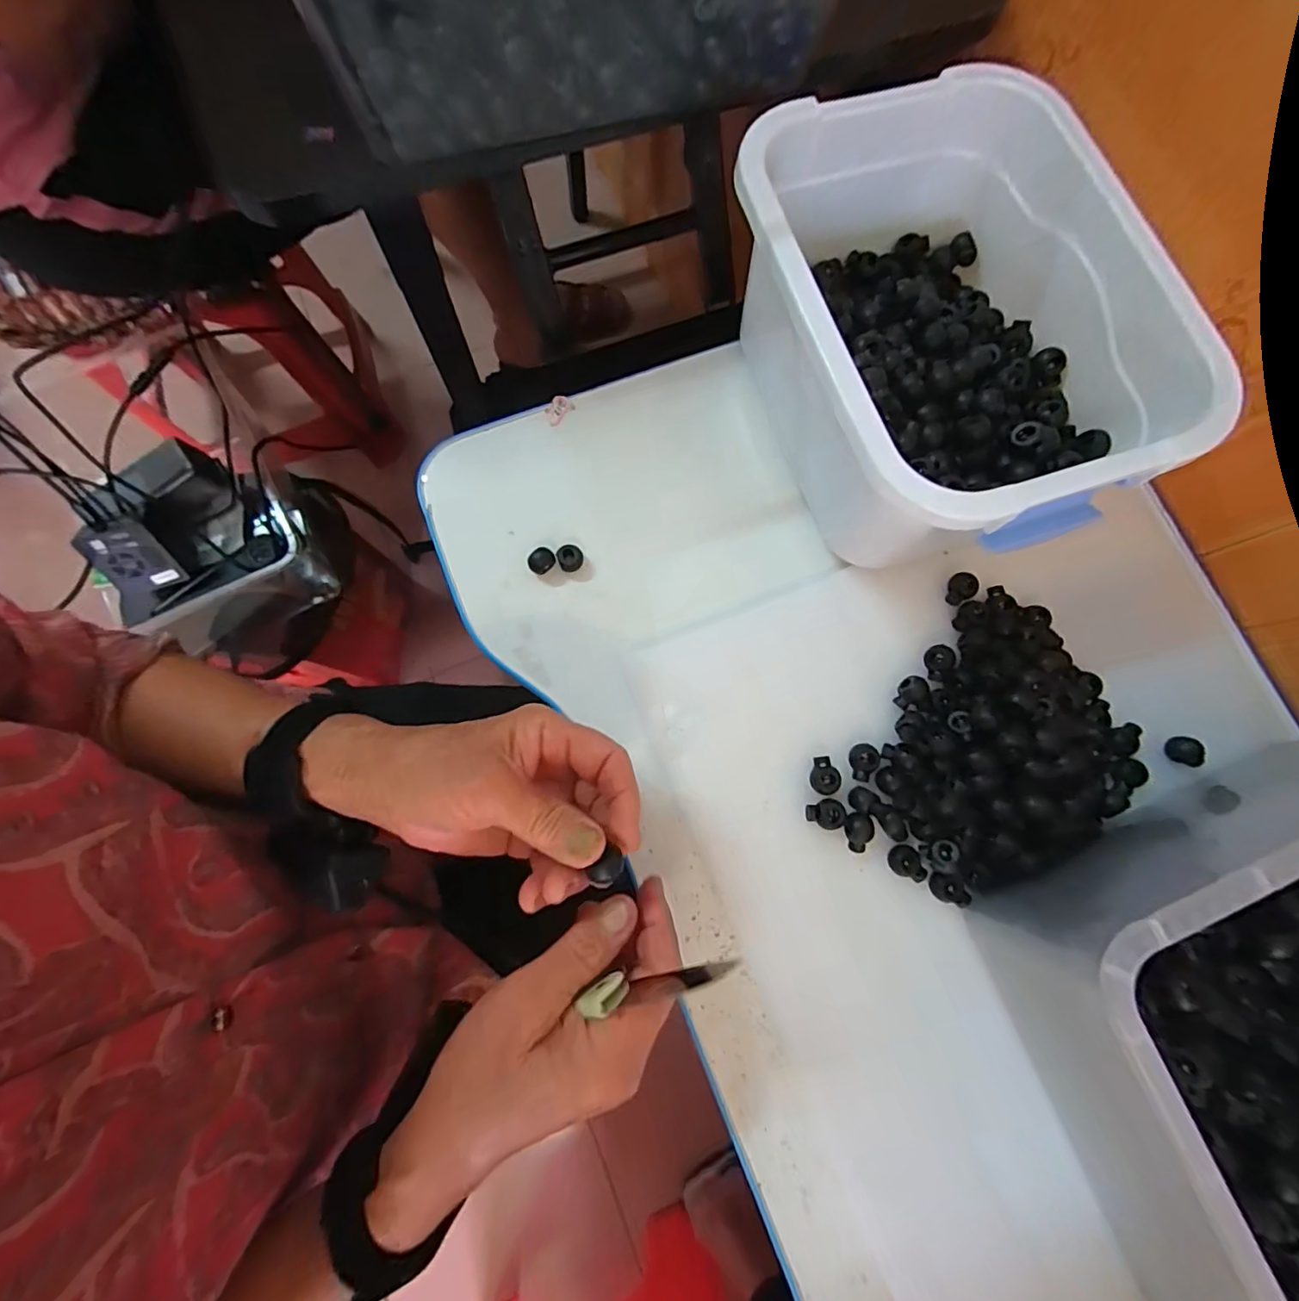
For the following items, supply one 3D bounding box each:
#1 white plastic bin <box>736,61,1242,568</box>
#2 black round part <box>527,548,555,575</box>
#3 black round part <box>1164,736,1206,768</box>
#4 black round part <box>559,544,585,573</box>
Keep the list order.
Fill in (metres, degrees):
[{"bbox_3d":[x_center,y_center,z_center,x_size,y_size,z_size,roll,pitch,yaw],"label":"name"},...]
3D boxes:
[{"bbox_3d":[0.158,-0.172,0.329,0.191,0.125,0.250,-14,79,-4],"label":"white plastic bin"},{"bbox_3d":[-0.070,-0.058,0.361,0.017,0.014,0.013,-23,80,-6],"label":"black round part"},{"bbox_3d":[0.325,0.062,0.337,0.018,0.011,0.018,1,78,-1],"label":"black round part"},{"bbox_3d":[-0.052,-0.060,0.364,0.016,0.011,0.015,0,78,-1],"label":"black round part"}]

